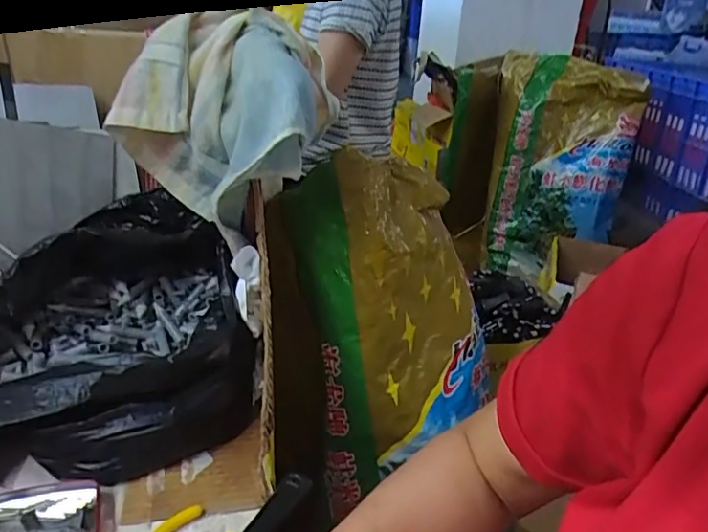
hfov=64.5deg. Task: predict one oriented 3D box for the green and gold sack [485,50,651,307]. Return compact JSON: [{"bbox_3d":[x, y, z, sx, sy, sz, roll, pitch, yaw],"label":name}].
[{"bbox_3d":[0.603,-0.309,1.780,0.286,0.626,0.433,-7,29,-21],"label":"green and gold sack"}]

